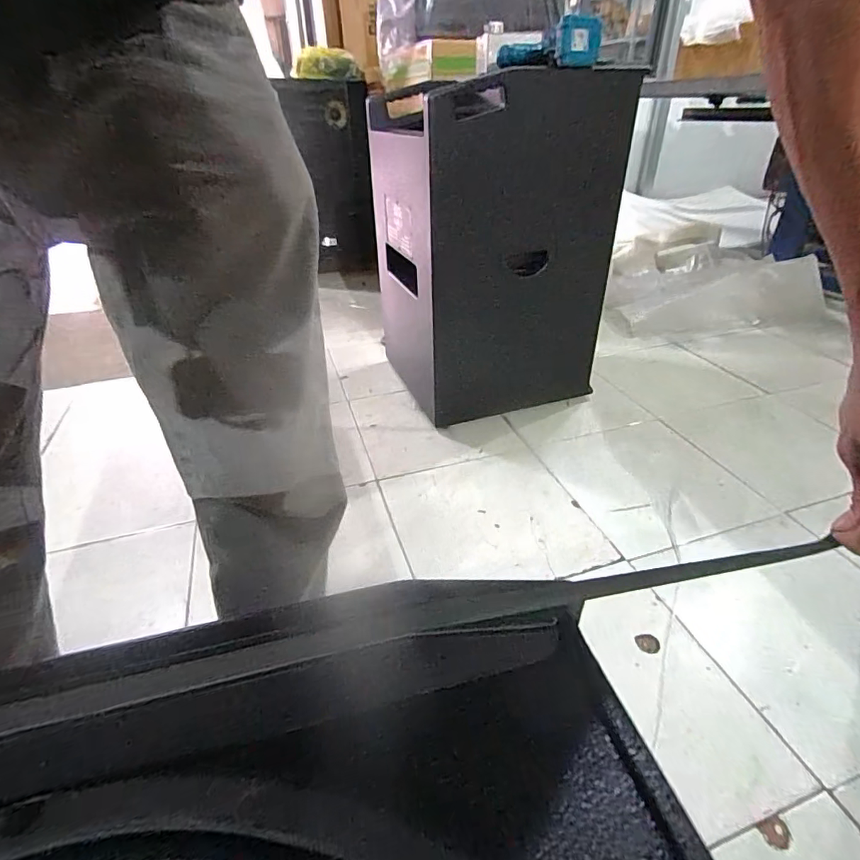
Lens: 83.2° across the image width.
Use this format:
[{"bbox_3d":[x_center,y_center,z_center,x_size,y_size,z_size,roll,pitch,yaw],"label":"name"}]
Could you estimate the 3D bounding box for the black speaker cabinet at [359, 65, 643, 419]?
[{"bbox_3d":[0.148,-0.492,1.335,0.498,0.709,0.497,-13,35,-17],"label":"black speaker cabinet"}]

